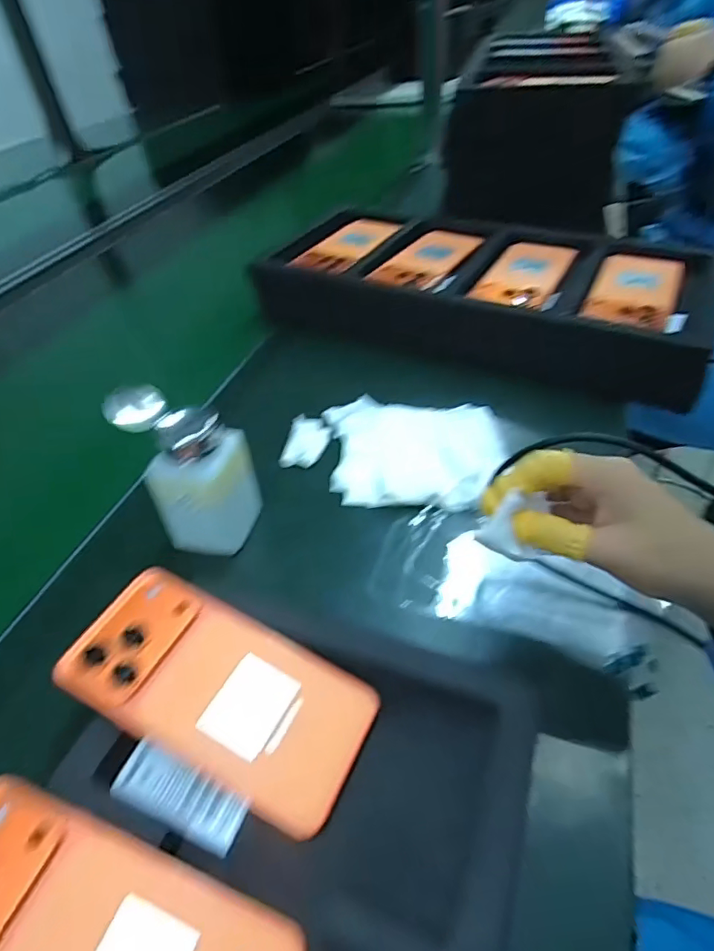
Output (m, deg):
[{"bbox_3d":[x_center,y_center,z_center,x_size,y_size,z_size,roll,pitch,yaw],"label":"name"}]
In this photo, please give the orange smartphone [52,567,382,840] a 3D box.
[{"bbox_3d":[-0.073,0.115,0.293,0.158,0.012,0.078,26,51,11],"label":"orange smartphone"}]

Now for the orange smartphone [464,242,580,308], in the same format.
[{"bbox_3d":[0.186,-0.223,0.599,0.080,0.013,0.164,19,49,25],"label":"orange smartphone"}]

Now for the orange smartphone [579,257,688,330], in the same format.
[{"bbox_3d":[0.287,-0.192,0.555,0.081,0.010,0.157,17,48,23],"label":"orange smartphone"}]

